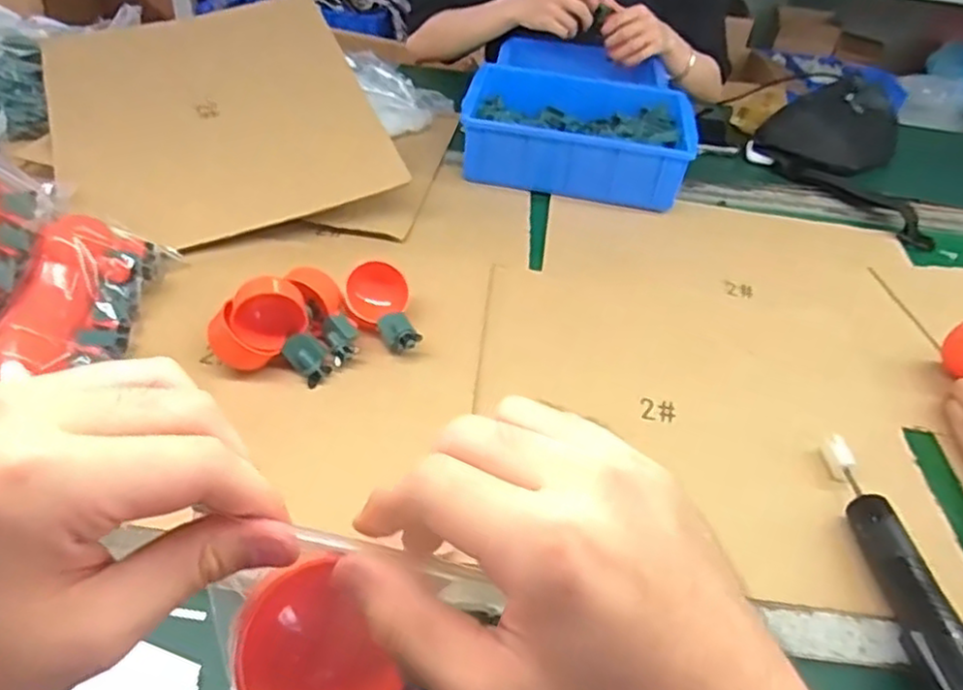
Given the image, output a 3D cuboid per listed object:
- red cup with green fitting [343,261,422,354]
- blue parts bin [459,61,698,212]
[{"bbox_3d":[-0.095,-0.031,0.654,0.063,0.048,0.091,-5,43,-14],"label":"red cup with green fitting"},{"bbox_3d":[0.129,-0.292,0.958,0.291,0.083,0.236,12,42,4],"label":"blue parts bin"}]

